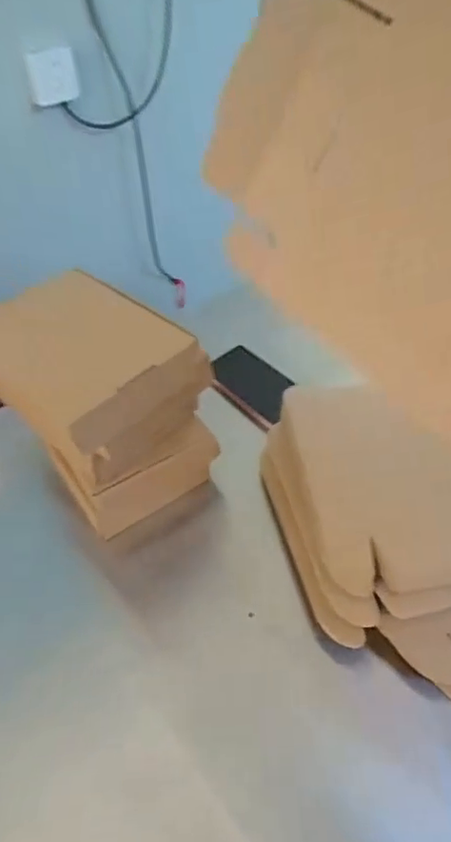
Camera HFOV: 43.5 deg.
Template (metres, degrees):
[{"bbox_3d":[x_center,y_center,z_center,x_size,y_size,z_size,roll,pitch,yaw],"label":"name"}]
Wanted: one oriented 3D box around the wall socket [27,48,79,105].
[{"bbox_3d":[-0.337,-0.675,1.111,0.095,0.091,0.017,-24,48,-16],"label":"wall socket"}]

